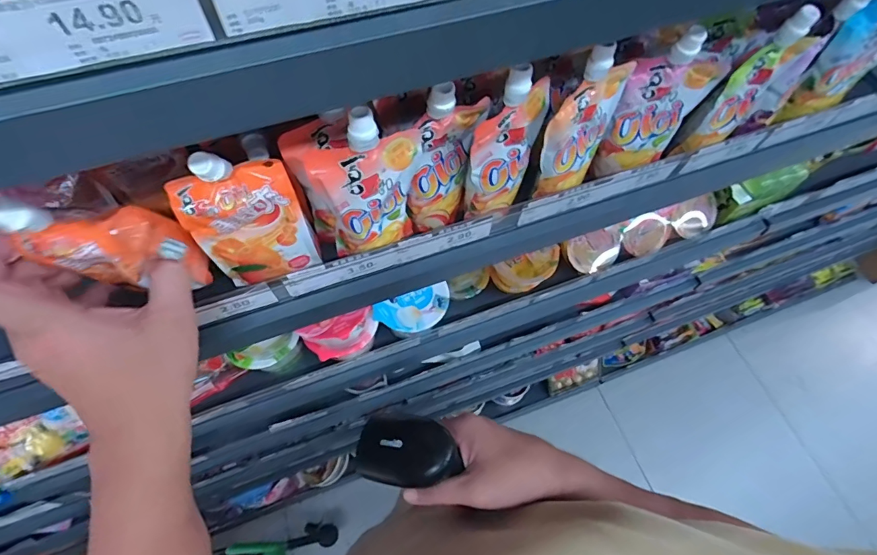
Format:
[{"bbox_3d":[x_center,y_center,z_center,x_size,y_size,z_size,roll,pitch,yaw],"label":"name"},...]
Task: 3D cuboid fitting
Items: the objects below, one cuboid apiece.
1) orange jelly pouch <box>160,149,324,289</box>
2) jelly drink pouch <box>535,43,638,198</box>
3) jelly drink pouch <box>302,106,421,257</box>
[{"bbox_3d":[-0.149,-0.044,0.353,0.082,0.151,0.035,-17,65,-10],"label":"orange jelly pouch"},{"bbox_3d":[0.131,-0.135,0.393,0.081,0.132,0.030,-34,69,-17],"label":"jelly drink pouch"},{"bbox_3d":[-0.053,-0.069,0.356,0.081,0.150,0.028,-22,66,-13],"label":"jelly drink pouch"}]

